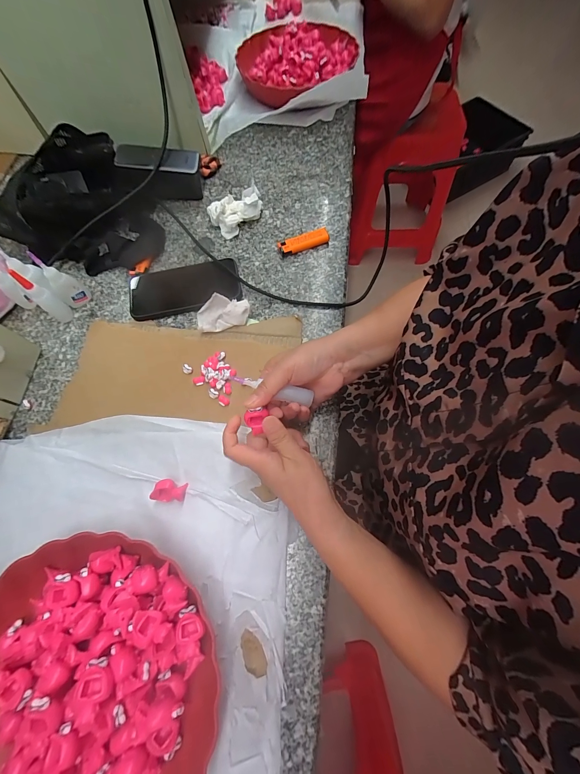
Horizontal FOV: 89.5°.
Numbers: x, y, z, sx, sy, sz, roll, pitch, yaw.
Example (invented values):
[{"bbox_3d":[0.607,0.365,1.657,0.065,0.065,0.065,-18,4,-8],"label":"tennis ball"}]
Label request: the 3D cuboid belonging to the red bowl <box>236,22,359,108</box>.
[{"bbox_3d":[0.006,-0.697,0.621,0.241,0.068,0.196,-24,69,-7],"label":"red bowl"}]

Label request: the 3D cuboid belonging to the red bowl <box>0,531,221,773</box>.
[{"bbox_3d":[-0.189,0.262,0.247,0.244,0.059,0.226,-1,68,2],"label":"red bowl"}]

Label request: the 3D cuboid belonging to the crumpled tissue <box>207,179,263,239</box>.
[{"bbox_3d":[-0.086,-0.296,0.488,0.090,0.034,0.058,-35,71,-11],"label":"crumpled tissue"}]

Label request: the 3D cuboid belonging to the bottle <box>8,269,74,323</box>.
[{"bbox_3d":[-0.346,-0.127,0.407,0.024,0.092,0.024,31,72,14],"label":"bottle"}]

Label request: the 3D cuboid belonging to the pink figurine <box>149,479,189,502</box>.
[{"bbox_3d":[-0.132,0.114,0.322,0.032,0.020,0.022,2,68,3],"label":"pink figurine"}]

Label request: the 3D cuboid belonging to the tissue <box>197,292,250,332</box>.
[{"bbox_3d":[-0.094,-0.103,0.407,0.073,0.041,0.029,-17,68,-4],"label":"tissue"}]

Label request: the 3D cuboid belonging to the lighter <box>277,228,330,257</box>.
[{"bbox_3d":[0.021,-0.231,0.464,0.080,0.015,0.026,-19,68,-5],"label":"lighter"}]

